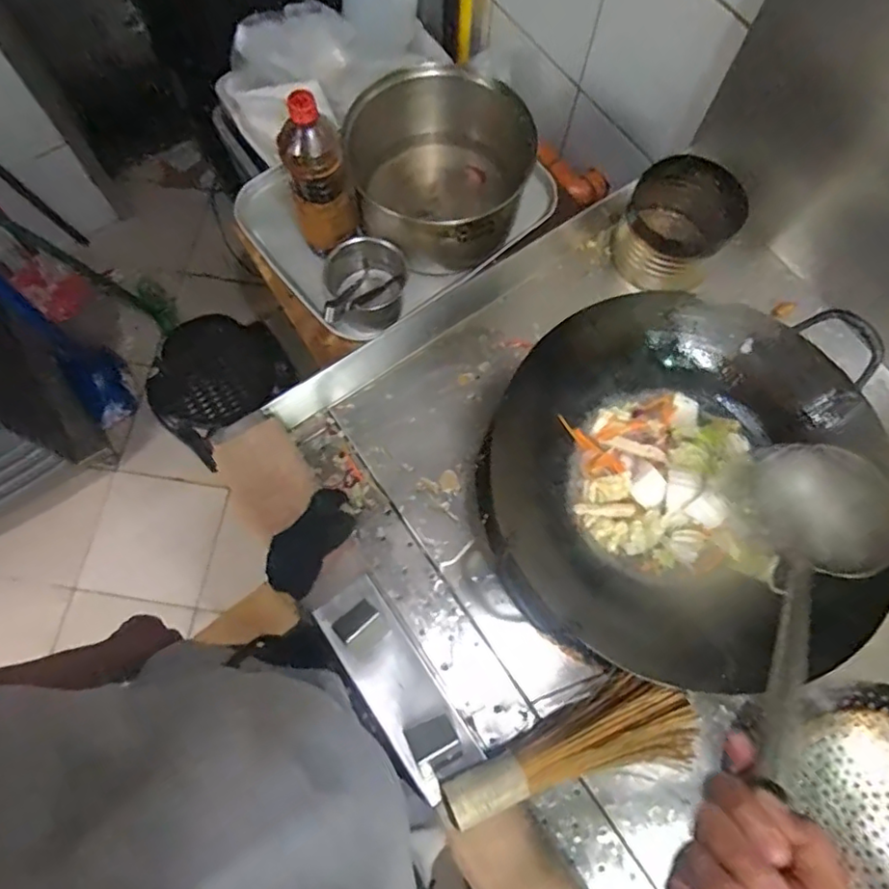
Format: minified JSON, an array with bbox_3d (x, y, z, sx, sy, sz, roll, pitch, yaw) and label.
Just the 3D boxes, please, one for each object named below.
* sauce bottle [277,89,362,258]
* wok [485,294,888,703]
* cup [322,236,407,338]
[{"bbox_3d":[-0.172,-0.371,0.818,0.080,0.249,0.082,0,72,-1],"label":"sauce bottle"},{"bbox_3d":[0.266,0.037,0.677,0.412,0.123,0.427,0,72,-1],"label":"wok"},{"bbox_3d":[-0.112,-0.242,0.888,0.112,0.098,0.122,0,72,-1],"label":"cup"}]

